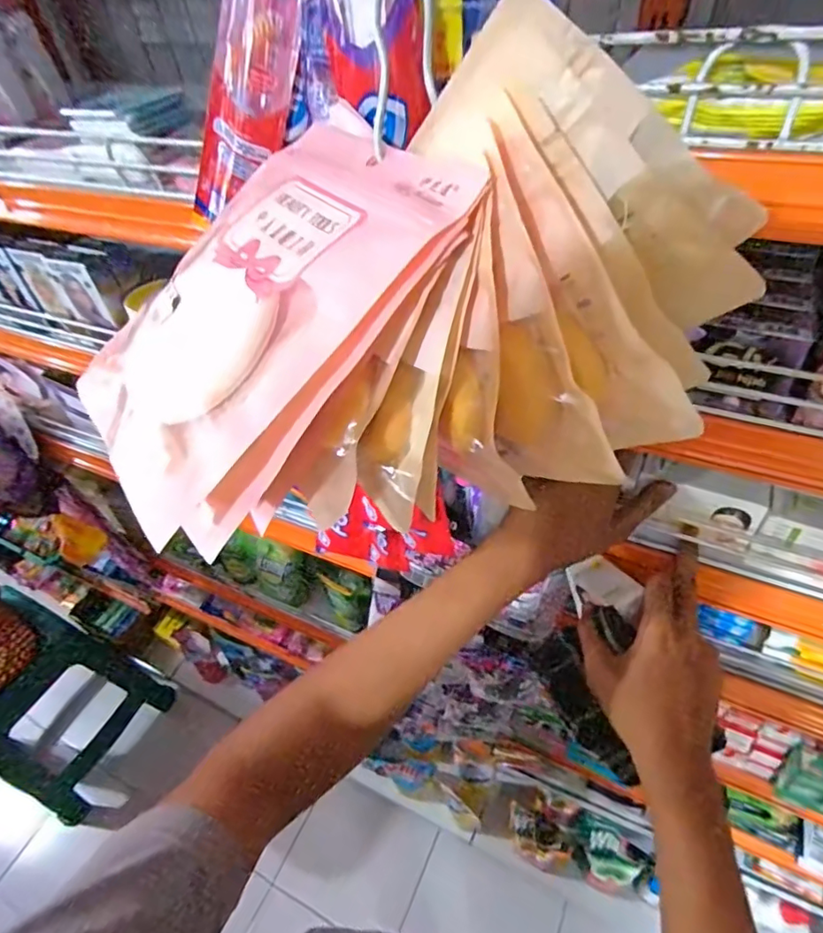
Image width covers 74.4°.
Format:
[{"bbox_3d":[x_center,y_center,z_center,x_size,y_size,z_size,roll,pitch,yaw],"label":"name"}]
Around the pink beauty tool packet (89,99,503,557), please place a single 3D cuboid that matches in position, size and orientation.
[{"bbox_3d":[-0.063,-0.065,0.211,0.165,0.011,0.107,-48,59,1],"label":"pink beauty tool packet"}]

